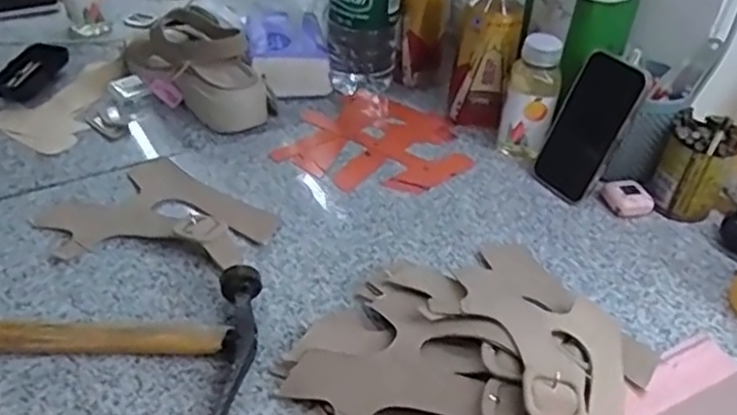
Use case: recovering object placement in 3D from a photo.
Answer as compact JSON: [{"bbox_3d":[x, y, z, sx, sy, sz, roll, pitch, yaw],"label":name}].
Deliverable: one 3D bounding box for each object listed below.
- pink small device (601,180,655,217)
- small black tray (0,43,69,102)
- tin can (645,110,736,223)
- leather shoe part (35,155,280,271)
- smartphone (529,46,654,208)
[{"bbox_3d":[0.270,-0.009,0.697,0.042,0.023,0.042,-7,40,-14],"label":"pink small device"},{"bbox_3d":[-0.421,-0.170,0.836,0.049,0.023,0.104,8,39,4],"label":"small black tray"},{"bbox_3d":[0.328,-0.041,0.679,0.068,0.103,0.061,25,43,23],"label":"tin can"},{"bbox_3d":[-0.195,0.010,0.624,0.185,0.023,0.154,26,44,25],"label":"leather shoe part"},{"bbox_3d":[0.224,-0.081,0.690,0.017,0.148,0.080,2,28,-41],"label":"smartphone"}]

